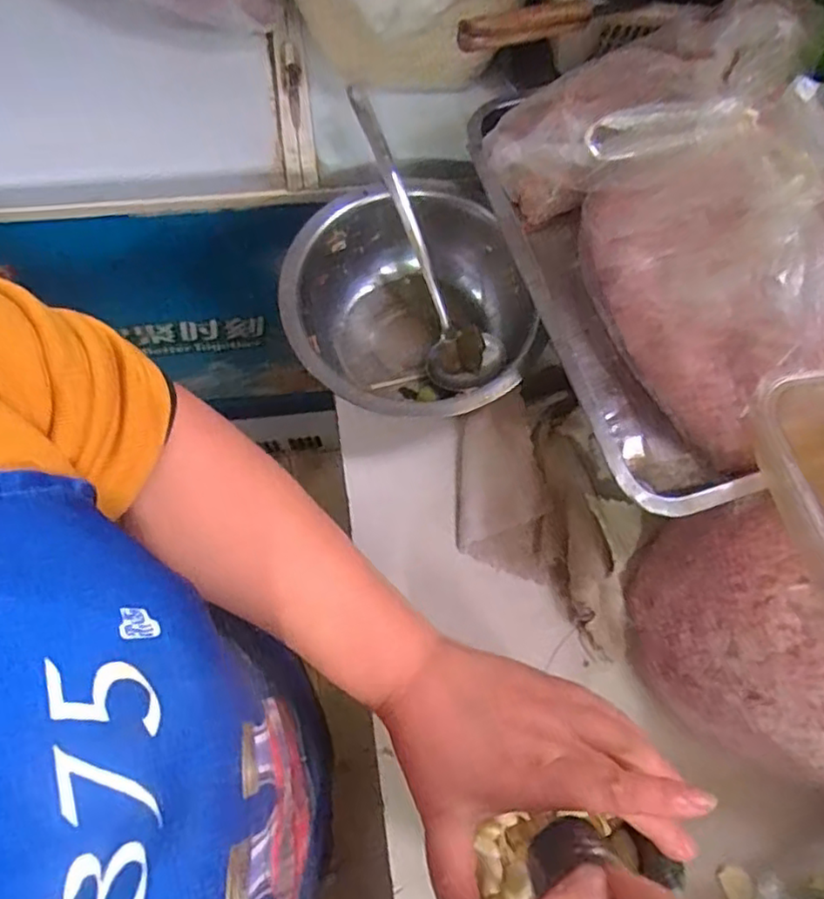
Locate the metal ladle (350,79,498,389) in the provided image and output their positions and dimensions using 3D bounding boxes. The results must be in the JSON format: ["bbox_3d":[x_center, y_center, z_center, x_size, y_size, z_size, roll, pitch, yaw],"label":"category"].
[{"bbox_3d":[0.002,-0.187,0.592,0.067,0.056,0.277,-23,95,-10],"label":"metal ladle"}]

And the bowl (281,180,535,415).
[{"bbox_3d":[-0.003,-0.120,0.578,0.209,0.091,0.226,-11,71,-6],"label":"bowl"}]

